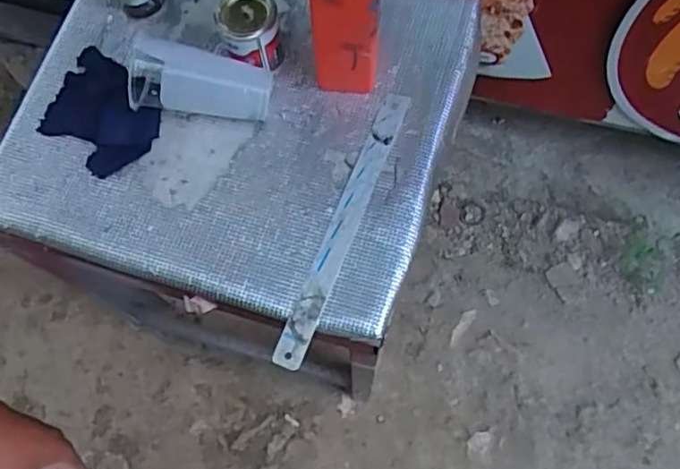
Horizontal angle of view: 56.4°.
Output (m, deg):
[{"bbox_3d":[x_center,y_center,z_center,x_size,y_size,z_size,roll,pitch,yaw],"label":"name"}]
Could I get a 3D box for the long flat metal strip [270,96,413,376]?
[{"bbox_3d":[0.006,-0.013,0.720,0.030,0.007,0.342,21,74,8],"label":"long flat metal strip"}]

